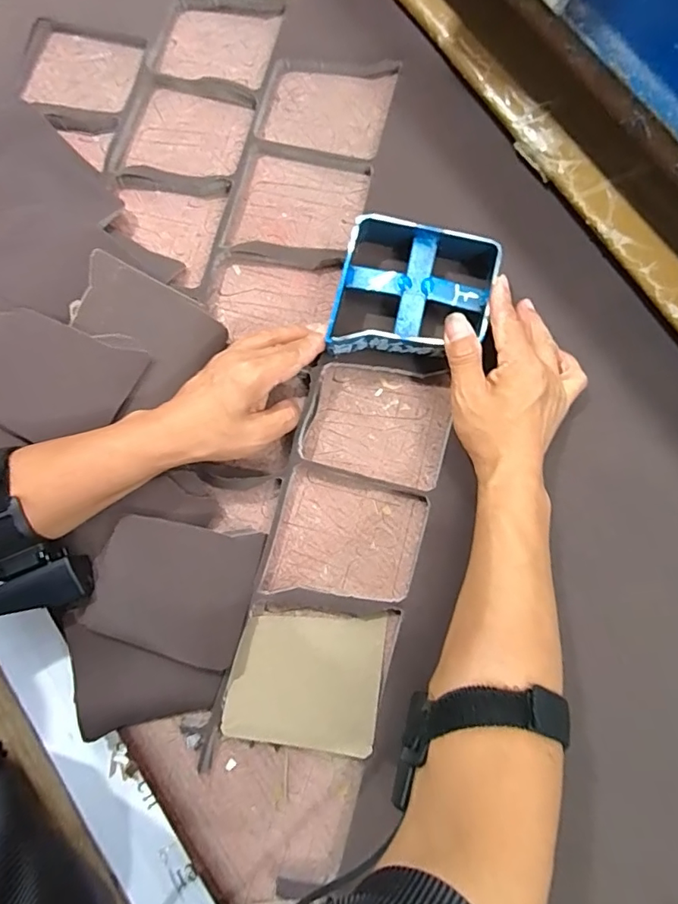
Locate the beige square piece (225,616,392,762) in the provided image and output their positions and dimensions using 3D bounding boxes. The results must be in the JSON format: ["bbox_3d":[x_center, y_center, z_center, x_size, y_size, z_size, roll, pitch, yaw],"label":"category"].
[{"bbox_3d":[-0.024,0.170,0.383,0.108,0.005,0.091,4,73,1],"label":"beige square piece"}]

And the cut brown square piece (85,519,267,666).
[{"bbox_3d":[-0.119,0.098,0.374,0.109,0.016,0.090,14,72,-11],"label":"cut brown square piece"}]

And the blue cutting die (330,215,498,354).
[{"bbox_3d":[0.058,-0.122,0.405,0.115,0.035,0.106,11,79,3],"label":"blue cutting die"}]

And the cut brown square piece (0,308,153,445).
[{"bbox_3d":[-0.222,-0.054,0.390,0.126,0.012,0.089,21,80,5],"label":"cut brown square piece"}]

